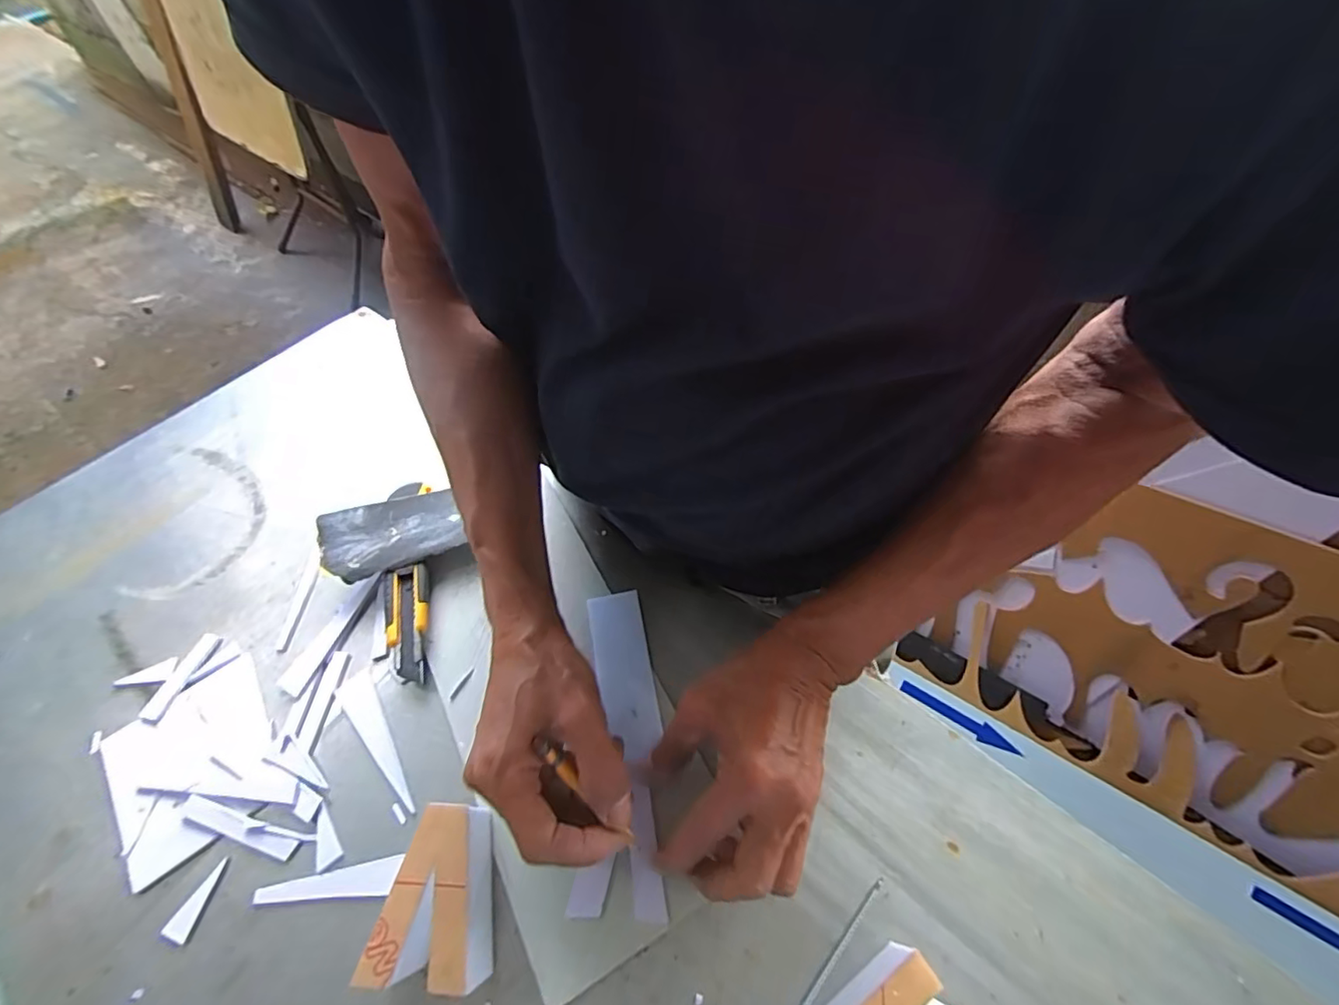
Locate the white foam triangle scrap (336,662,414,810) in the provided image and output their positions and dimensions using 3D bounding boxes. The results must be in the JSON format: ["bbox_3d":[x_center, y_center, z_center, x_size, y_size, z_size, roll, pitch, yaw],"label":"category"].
[{"bbox_3d":[-0.202,0.162,0.384,0.026,0.004,0.103,-27,60,-16],"label":"white foam triangle scrap"}]

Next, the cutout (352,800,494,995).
[{"bbox_3d":[-0.126,0.219,0.319,0.057,0.042,0.082,3,57,3],"label":"cutout"}]

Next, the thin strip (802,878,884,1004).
[{"bbox_3d":[0.080,0.268,0.310,0.005,0.004,0.136,38,65,22],"label":"thin strip"}]

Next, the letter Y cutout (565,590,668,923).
[{"bbox_3d":[-0.033,0.154,0.378,0.053,0.005,0.198,-2,57,2],"label":"letter Y cutout"}]

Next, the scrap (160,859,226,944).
[{"bbox_3d":[-0.281,0.237,0.338,0.013,0.004,0.041,19,59,13],"label":"scrap"}]

